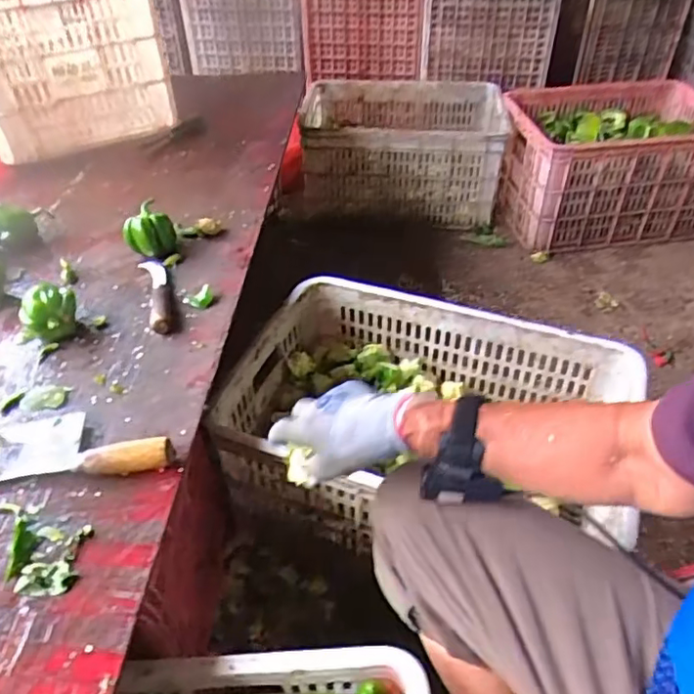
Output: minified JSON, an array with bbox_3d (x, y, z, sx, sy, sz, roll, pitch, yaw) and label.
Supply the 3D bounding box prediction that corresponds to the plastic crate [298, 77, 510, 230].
[{"bbox_3d":[0.139,-0.529,1.626,0.504,0.249,0.400,-1,42,-1],"label":"plastic crate"}]

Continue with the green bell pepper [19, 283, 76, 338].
[{"bbox_3d":[-0.379,-0.040,0.777,0.069,0.067,0.051,-20,47,-18],"label":"green bell pepper"}]

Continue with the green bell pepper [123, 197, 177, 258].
[{"bbox_3d":[-0.298,-0.175,0.915,0.074,0.064,0.074,-16,46,-15],"label":"green bell pepper"}]

